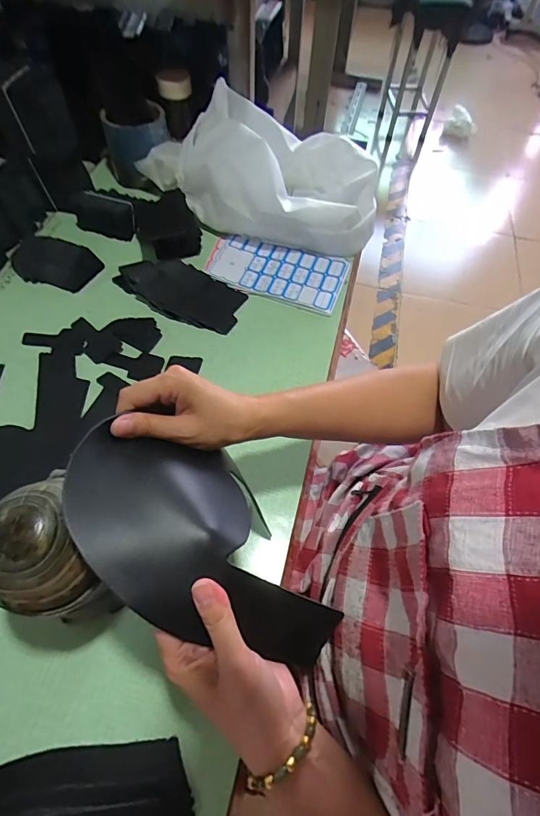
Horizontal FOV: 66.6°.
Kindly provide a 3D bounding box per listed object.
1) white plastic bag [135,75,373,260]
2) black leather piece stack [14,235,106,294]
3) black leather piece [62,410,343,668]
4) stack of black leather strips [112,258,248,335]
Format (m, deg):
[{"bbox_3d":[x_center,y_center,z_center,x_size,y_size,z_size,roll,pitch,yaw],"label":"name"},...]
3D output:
[{"bbox_3d":[-0.013,-0.398,0.698,0.390,0.133,0.222,23,61,10],"label":"white plastic bag"},{"bbox_3d":[-0.339,-0.226,0.640,0.131,0.030,0.071,17,60,7],"label":"black leather piece stack"},{"bbox_3d":[-0.053,0.104,0.303,0.118,0.089,0.202,-31,66,-19],"label":"black leather piece"},{"bbox_3d":[-0.139,-0.183,0.627,0.196,0.026,0.096,21,61,10],"label":"stack of black leather strips"}]

